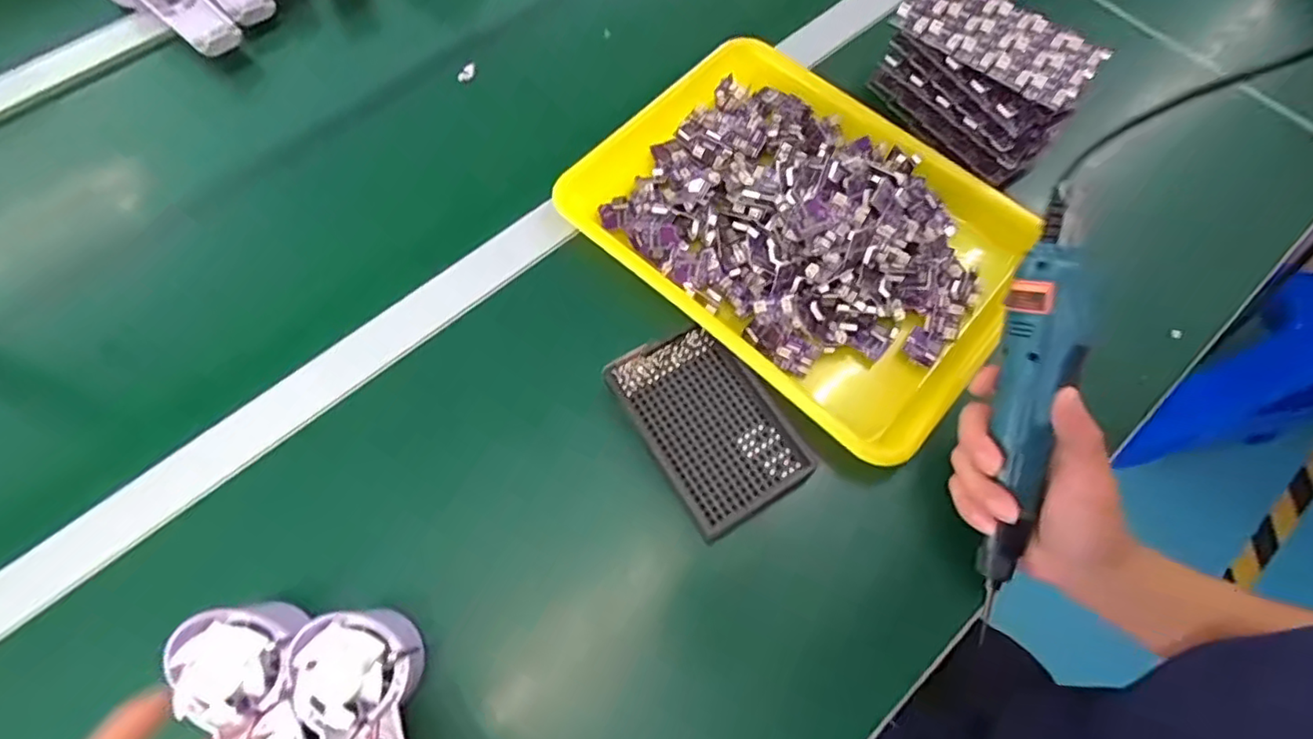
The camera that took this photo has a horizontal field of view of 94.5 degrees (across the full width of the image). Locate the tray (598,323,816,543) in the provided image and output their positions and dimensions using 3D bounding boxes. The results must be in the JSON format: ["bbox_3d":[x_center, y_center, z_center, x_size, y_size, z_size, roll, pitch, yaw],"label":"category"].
[{"bbox_3d":[0.035,0.035,0.428,0.089,0.018,0.140,-29,71,-12],"label":"tray"}]

